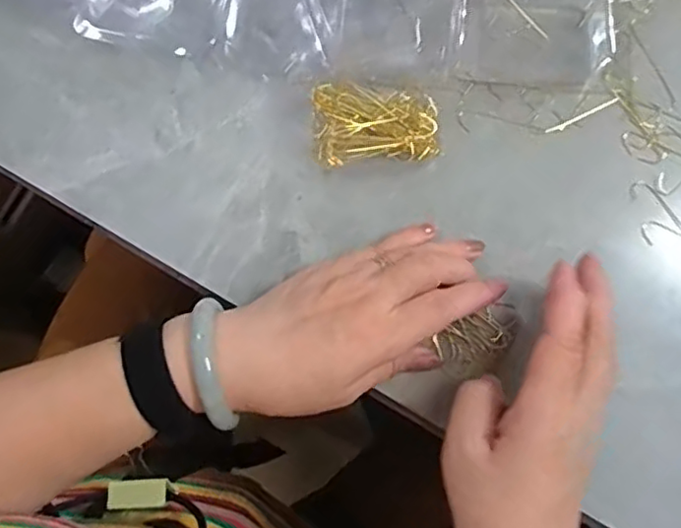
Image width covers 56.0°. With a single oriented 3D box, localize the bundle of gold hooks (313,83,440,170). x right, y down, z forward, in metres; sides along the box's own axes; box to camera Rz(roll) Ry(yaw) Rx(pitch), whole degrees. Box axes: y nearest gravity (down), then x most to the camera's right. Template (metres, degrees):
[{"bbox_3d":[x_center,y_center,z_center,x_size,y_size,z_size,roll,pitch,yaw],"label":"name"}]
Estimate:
[{"bbox_3d":[0.020,-0.082,0.381,0.070,0.017,0.047,-1,78,-1],"label":"bundle of gold hooks"}]

